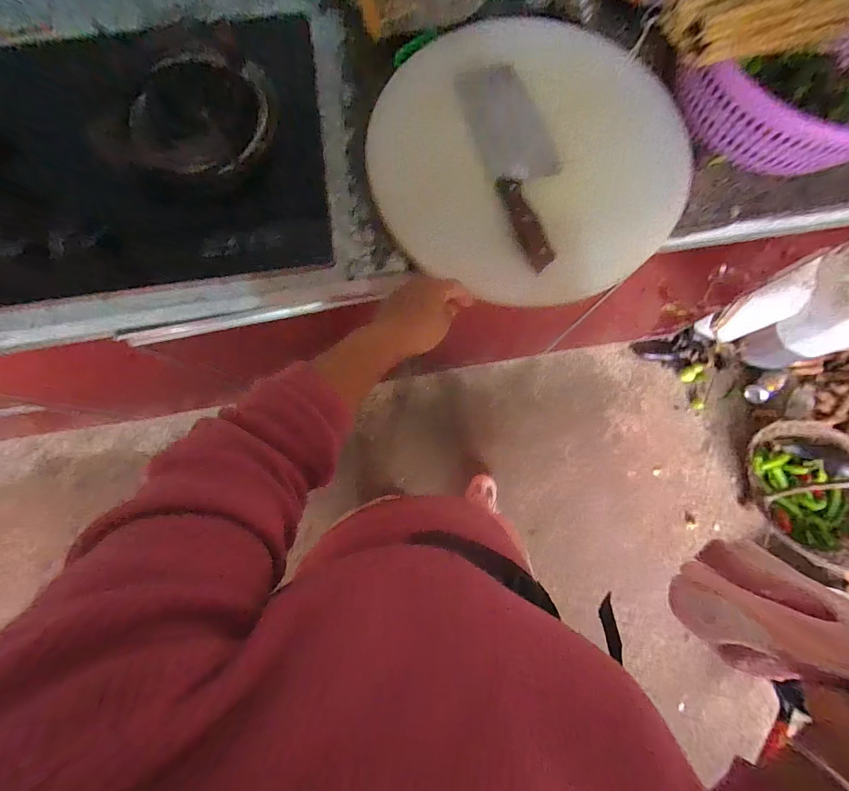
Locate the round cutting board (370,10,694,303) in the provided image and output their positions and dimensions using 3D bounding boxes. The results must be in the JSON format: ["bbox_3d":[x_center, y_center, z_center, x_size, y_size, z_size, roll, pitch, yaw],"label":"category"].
[{"bbox_3d":[0.117,-0.283,0.466,0.355,0.038,0.332,4,89,-1],"label":"round cutting board"}]

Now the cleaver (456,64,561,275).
[{"bbox_3d":[0.122,-0.283,0.472,0.091,0.030,0.259,-21,81,-4],"label":"cleaver"}]

